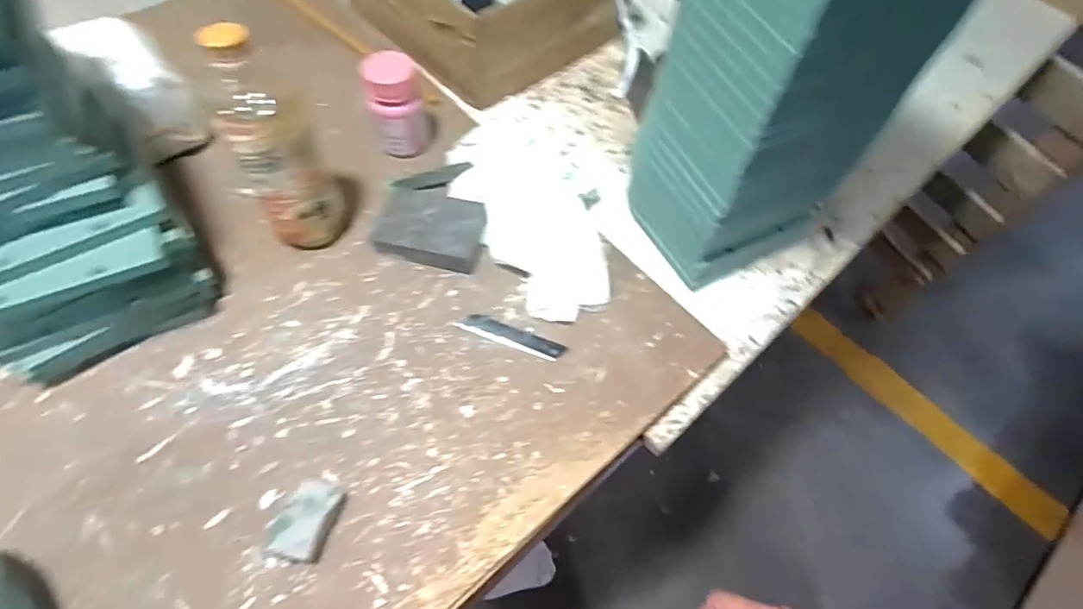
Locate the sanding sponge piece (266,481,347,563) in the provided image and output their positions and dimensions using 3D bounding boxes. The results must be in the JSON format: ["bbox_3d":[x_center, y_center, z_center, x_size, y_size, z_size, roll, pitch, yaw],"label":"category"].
[{"bbox_3d":[-0.176,0.162,0.392,0.036,0.025,0.055,17,61,6],"label":"sanding sponge piece"}]

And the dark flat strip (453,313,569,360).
[{"bbox_3d":[-0.027,0.028,0.491,0.100,0.007,0.022,18,61,6],"label":"dark flat strip"}]

